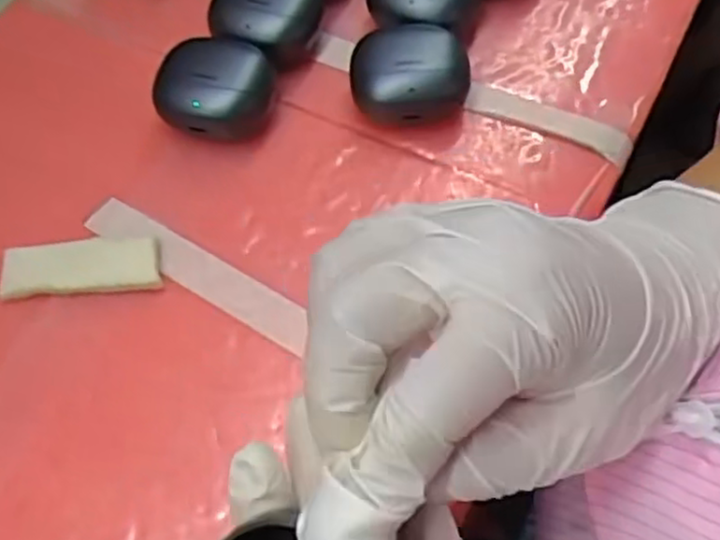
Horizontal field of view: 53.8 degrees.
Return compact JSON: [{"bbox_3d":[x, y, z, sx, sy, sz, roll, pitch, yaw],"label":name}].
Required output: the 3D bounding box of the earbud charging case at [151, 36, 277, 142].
[{"bbox_3d":[-0.071,-0.089,0.346,0.049,0.032,0.050,24,67,14],"label":"earbud charging case"}]

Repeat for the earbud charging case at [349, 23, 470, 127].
[{"bbox_3d":[0.024,-0.093,0.344,0.055,0.032,0.046,5,64,5],"label":"earbud charging case"}]

